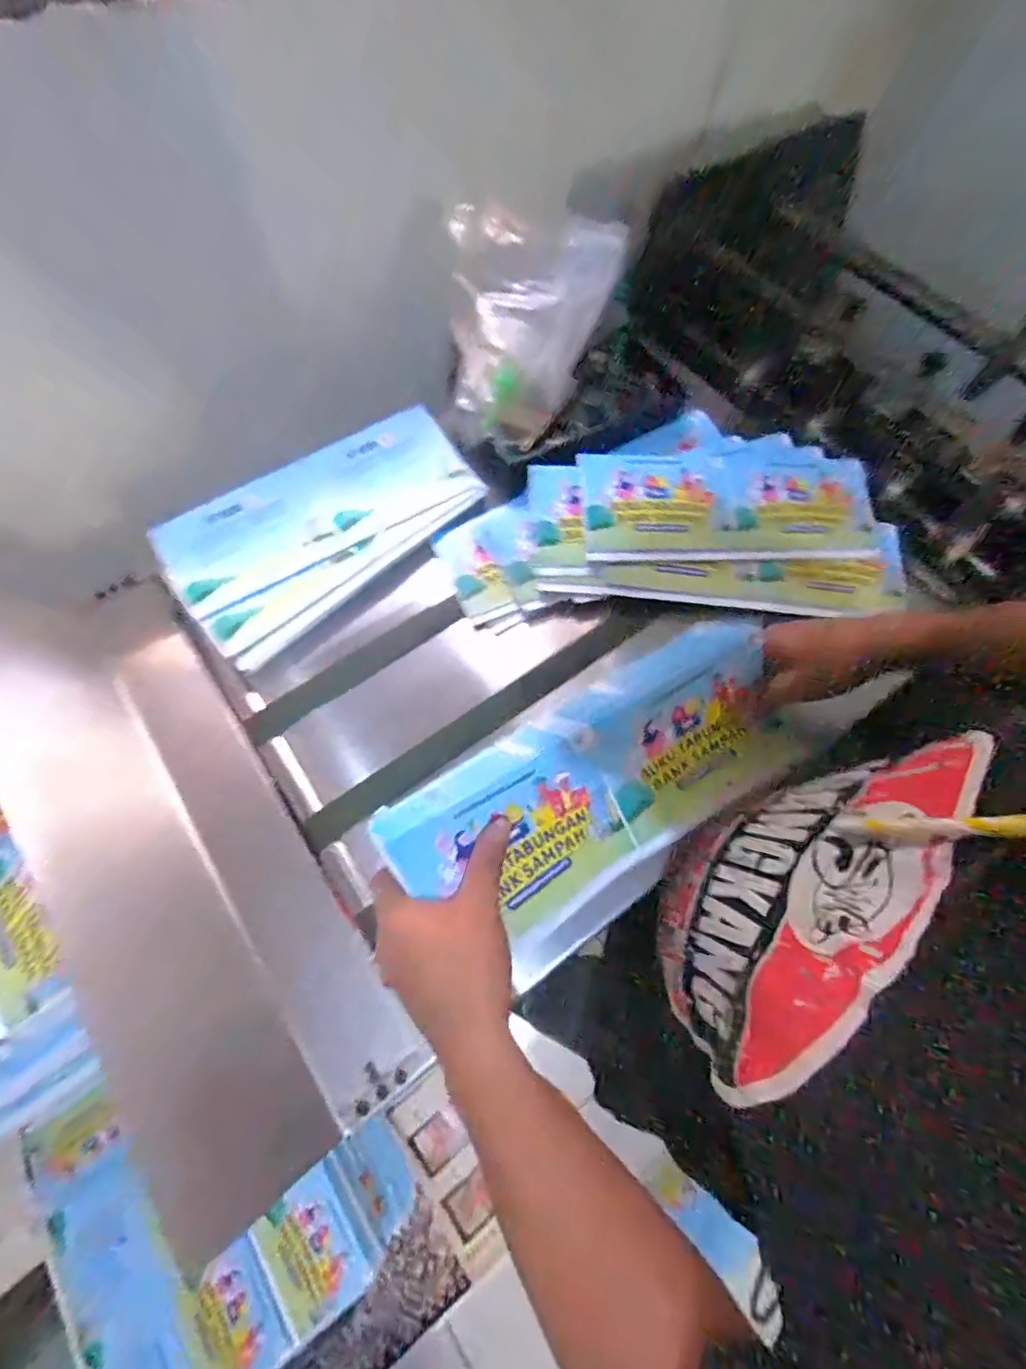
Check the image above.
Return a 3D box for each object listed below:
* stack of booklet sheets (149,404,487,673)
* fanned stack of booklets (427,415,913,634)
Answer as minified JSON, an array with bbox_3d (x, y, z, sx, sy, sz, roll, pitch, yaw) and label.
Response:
[{"bbox_3d":[-0.191,-0.168,0.575,0.311,0.043,0.168,-41,73,-18],"label":"stack of booklet sheets"},{"bbox_3d":[0.158,-0.177,0.588,0.442,0.052,0.226,-2,66,-3],"label":"fanned stack of booklets"}]

